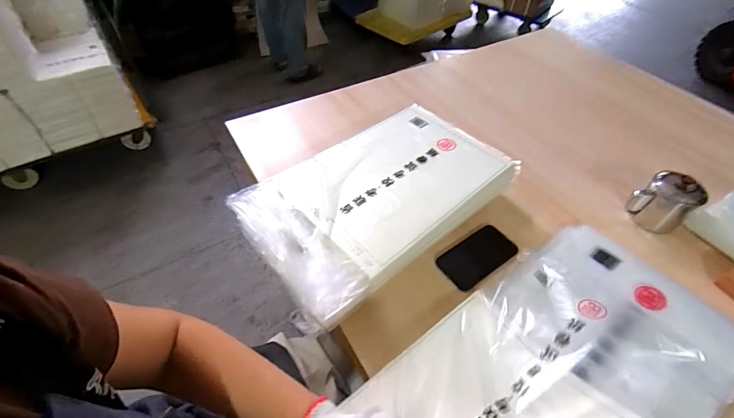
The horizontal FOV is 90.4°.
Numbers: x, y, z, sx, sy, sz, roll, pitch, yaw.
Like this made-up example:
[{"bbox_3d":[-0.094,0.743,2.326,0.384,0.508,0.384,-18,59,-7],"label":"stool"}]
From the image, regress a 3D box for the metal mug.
[{"bbox_3d":[0.567,-0.009,0.703,0.073,0.104,0.088,-25,54,-21],"label":"metal mug"}]

